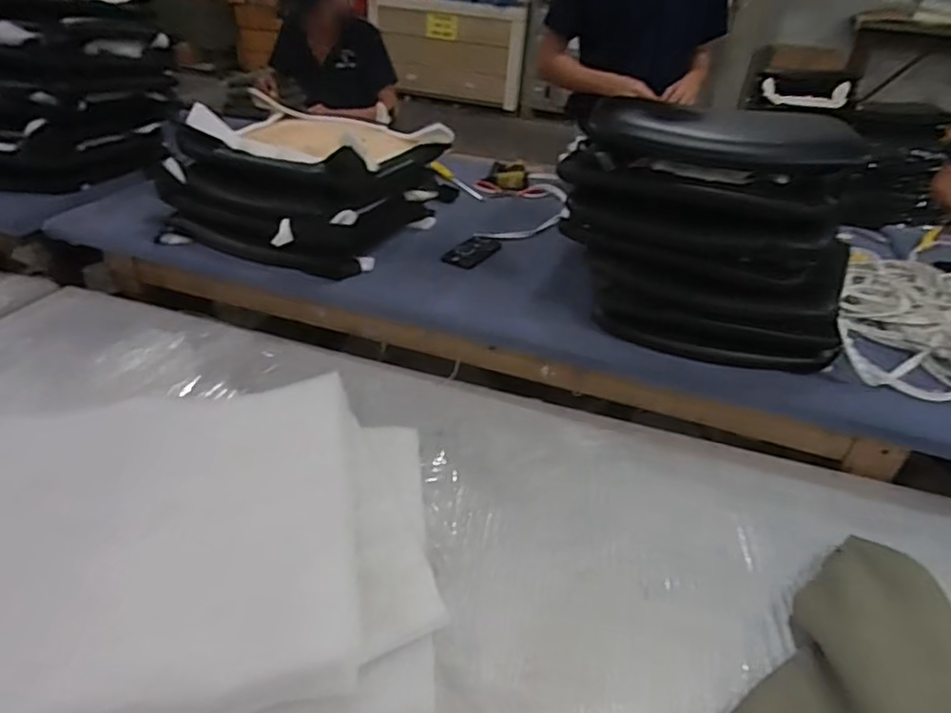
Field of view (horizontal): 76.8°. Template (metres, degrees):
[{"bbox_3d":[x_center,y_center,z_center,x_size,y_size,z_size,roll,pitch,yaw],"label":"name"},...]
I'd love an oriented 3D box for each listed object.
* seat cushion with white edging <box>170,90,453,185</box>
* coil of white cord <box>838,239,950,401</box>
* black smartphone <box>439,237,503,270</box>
[{"bbox_3d":[-0.374,-0.518,1.393,0.535,0.108,0.385,15,36,13],"label":"seat cushion with white edging"},{"bbox_3d":[0.959,-0.109,1.233,0.382,0.102,0.644,22,38,21],"label":"coil of white cord"},{"bbox_3d":[-0.004,-0.250,1.425,0.089,0.004,0.182,19,37,19],"label":"black smartphone"}]

